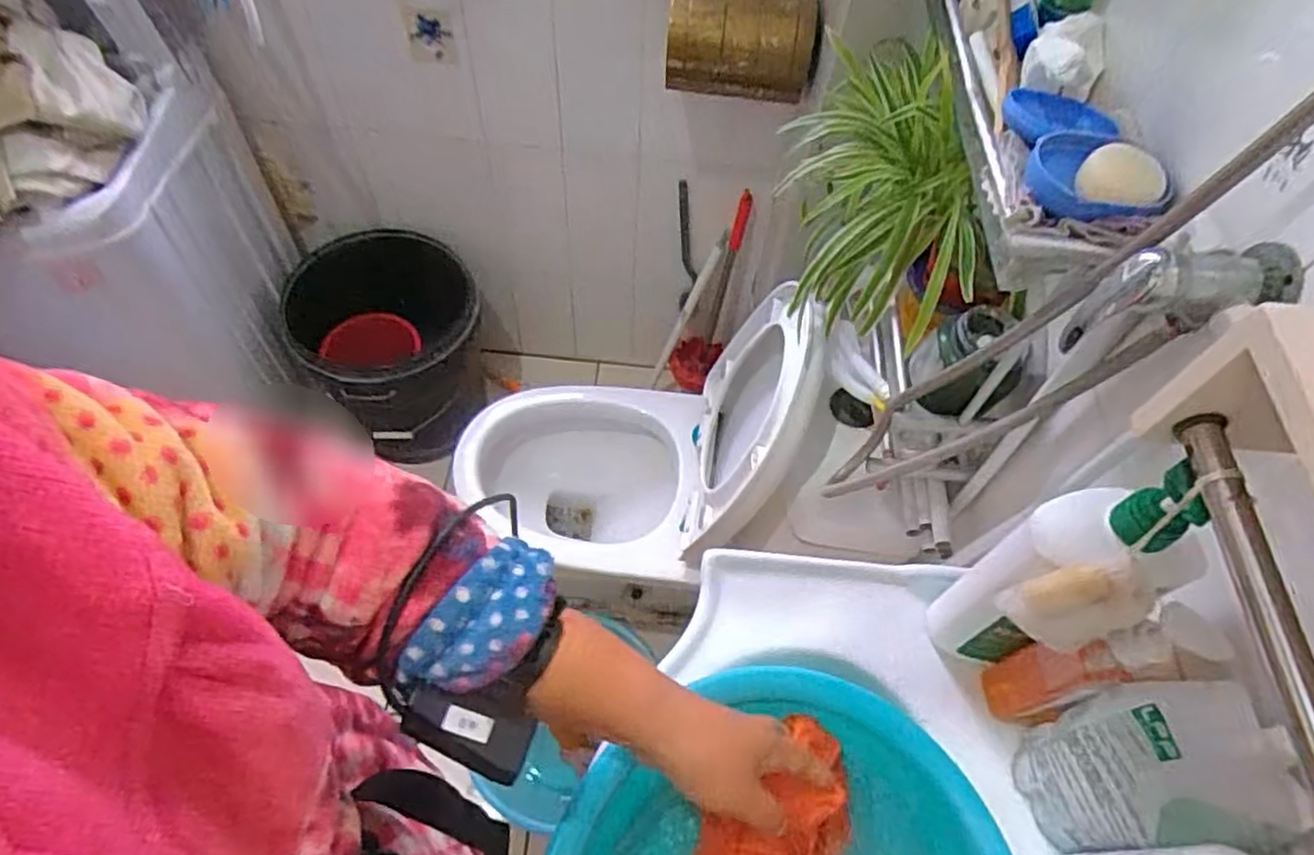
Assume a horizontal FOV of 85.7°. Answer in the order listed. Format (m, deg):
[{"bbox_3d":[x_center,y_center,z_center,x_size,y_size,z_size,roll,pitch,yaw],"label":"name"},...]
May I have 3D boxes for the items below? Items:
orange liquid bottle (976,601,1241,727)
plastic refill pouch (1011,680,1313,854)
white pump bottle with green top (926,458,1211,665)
[{"bbox_3d":[0.307,0.172,0.510,0.058,0.182,0.049,-6,58,-8],"label":"orange liquid bottle"},{"bbox_3d":[0.316,0.227,0.470,0.058,0.192,0.092,2,58,-2],"label":"plastic refill pouch"},{"bbox_3d":[0.271,0.105,0.505,0.071,0.270,0.072,6,58,0],"label":"white pump bottle with green top"}]

